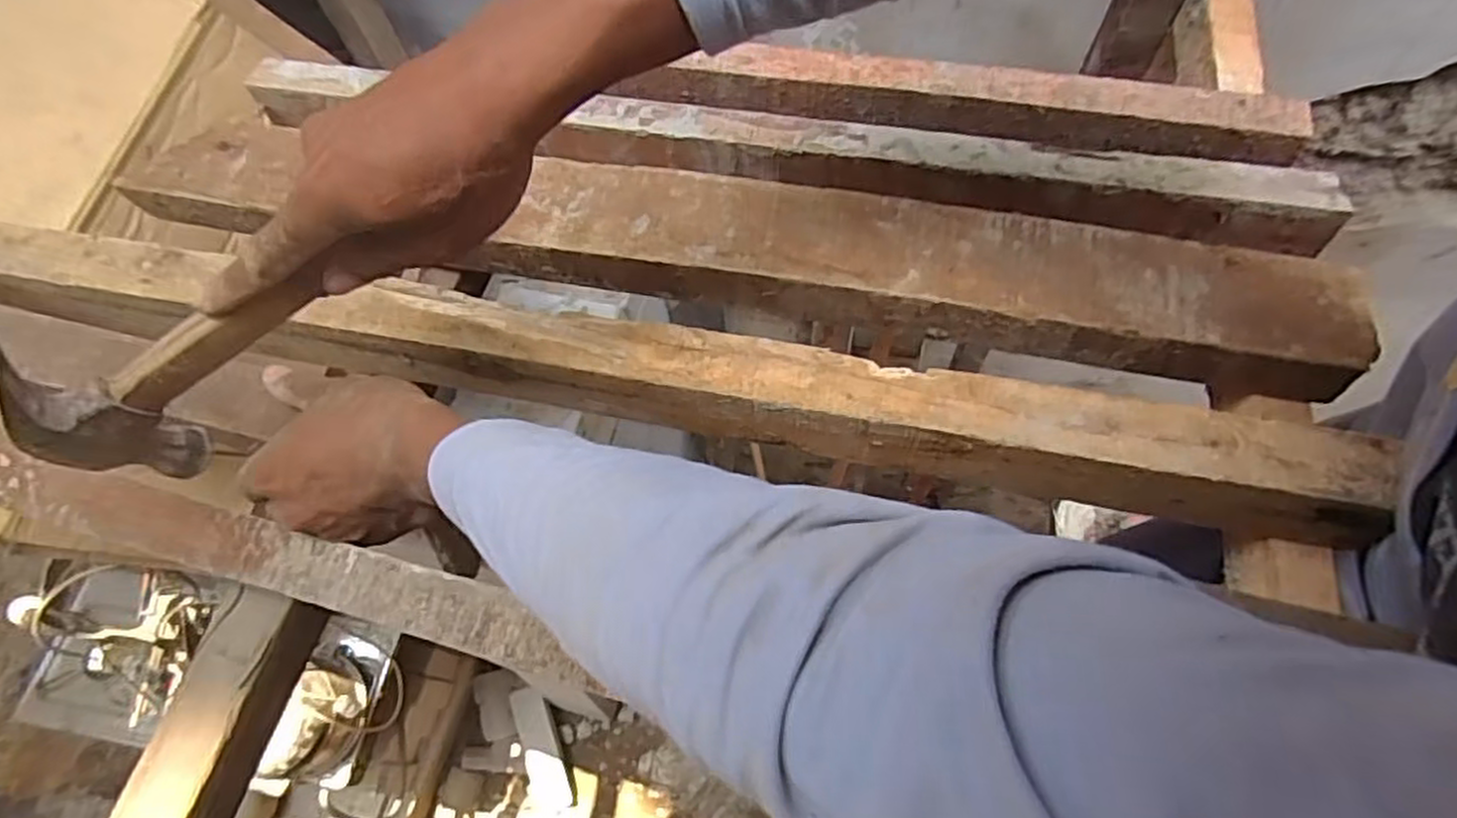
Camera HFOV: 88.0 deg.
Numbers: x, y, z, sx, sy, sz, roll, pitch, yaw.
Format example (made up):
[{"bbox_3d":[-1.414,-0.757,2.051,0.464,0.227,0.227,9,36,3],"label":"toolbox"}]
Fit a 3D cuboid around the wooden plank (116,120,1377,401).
[{"bbox_3d":[-0.031,-0.119,0.511,0.806,0.045,0.084,11,65,8],"label":"wooden plank"}]

